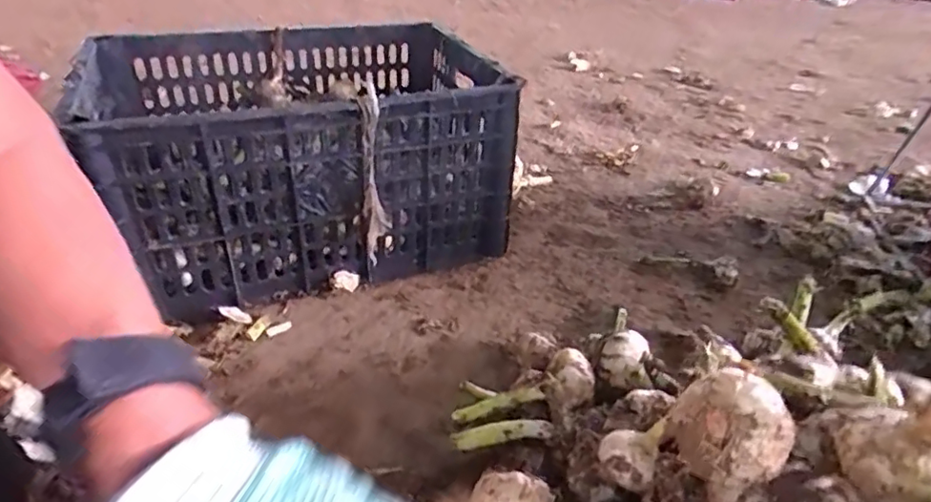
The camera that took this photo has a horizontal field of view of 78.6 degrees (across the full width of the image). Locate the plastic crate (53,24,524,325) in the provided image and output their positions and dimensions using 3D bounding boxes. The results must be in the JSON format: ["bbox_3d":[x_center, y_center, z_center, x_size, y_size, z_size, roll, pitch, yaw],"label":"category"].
[{"bbox_3d":[-0.185,-0.116,0.710,0.417,0.244,0.299,-10,35,-20],"label":"plastic crate"}]

